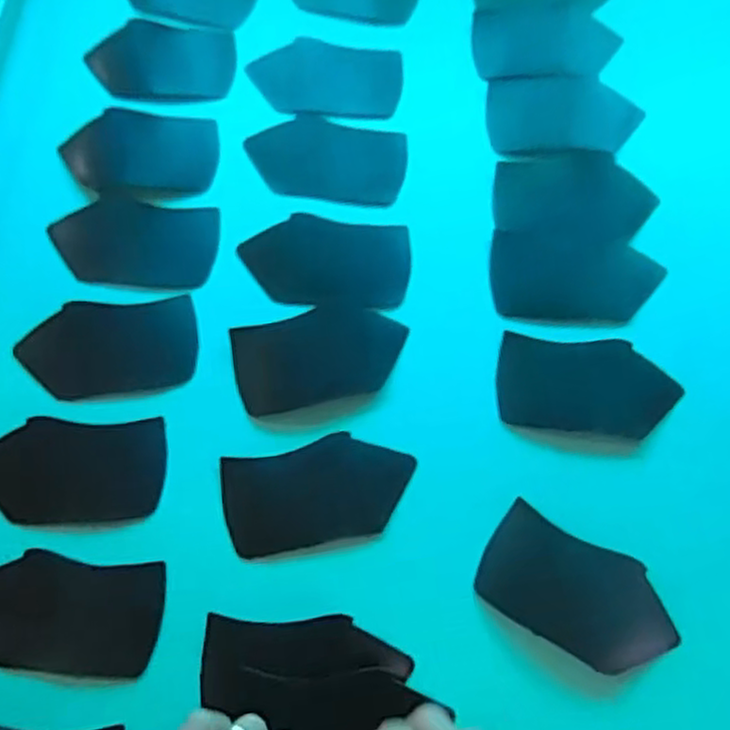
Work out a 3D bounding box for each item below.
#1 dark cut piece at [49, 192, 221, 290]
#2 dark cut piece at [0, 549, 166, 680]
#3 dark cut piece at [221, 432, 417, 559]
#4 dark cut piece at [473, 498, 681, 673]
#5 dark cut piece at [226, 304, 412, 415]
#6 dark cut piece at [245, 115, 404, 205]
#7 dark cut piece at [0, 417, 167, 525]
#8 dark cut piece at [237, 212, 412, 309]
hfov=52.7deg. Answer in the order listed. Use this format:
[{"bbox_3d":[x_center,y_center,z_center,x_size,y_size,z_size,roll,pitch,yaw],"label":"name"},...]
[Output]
[{"bbox_3d":[-0.180,-0.098,0.582,0.125,0.004,0.080,4,67,0],"label":"dark cut piece"},{"bbox_3d":[-0.198,0.162,0.479,0.126,0.006,0.072,6,76,-2],"label":"dark cut piece"},{"bbox_3d":[-0.032,0.088,0.510,0.128,0.004,0.069,-11,75,-4],"label":"dark cut piece"},{"bbox_3d":[0.137,0.148,0.475,0.124,0.022,0.068,30,72,8],"label":"dark cut piece"},{"bbox_3d":[-0.033,-0.008,0.544,0.123,0.005,0.070,-12,72,-6],"label":"dark cut piece"},{"bbox_3d":[-0.031,-0.170,0.606,0.126,0.006,0.073,10,71,1],"label":"dark cut piece"},{"bbox_3d":[-0.204,0.074,0.513,0.124,0.004,0.071,0,74,-6],"label":"dark cut piece"},{"bbox_3d":[-0.029,-0.080,0.566,0.126,0.009,0.071,5,71,-1],"label":"dark cut piece"}]

